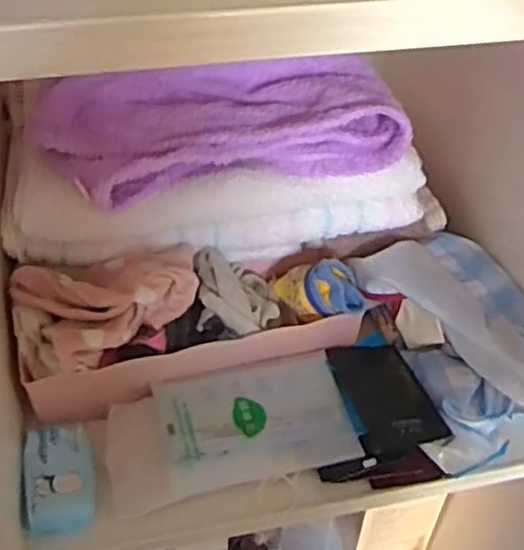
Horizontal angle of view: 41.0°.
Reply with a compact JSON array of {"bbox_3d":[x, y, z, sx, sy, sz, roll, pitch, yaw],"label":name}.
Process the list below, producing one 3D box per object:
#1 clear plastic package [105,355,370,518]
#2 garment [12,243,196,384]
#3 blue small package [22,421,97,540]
[{"bbox_3d":[-0.022,0.112,0.521,0.179,0.025,0.088,-10,44,-14],"label":"clear plastic package"},{"bbox_3d":[-0.116,0.022,0.527,0.138,0.070,0.092,-10,44,-14],"label":"garment"},{"bbox_3d":[-0.145,0.143,0.502,0.048,0.018,0.082,-7,44,-12],"label":"blue small package"}]

